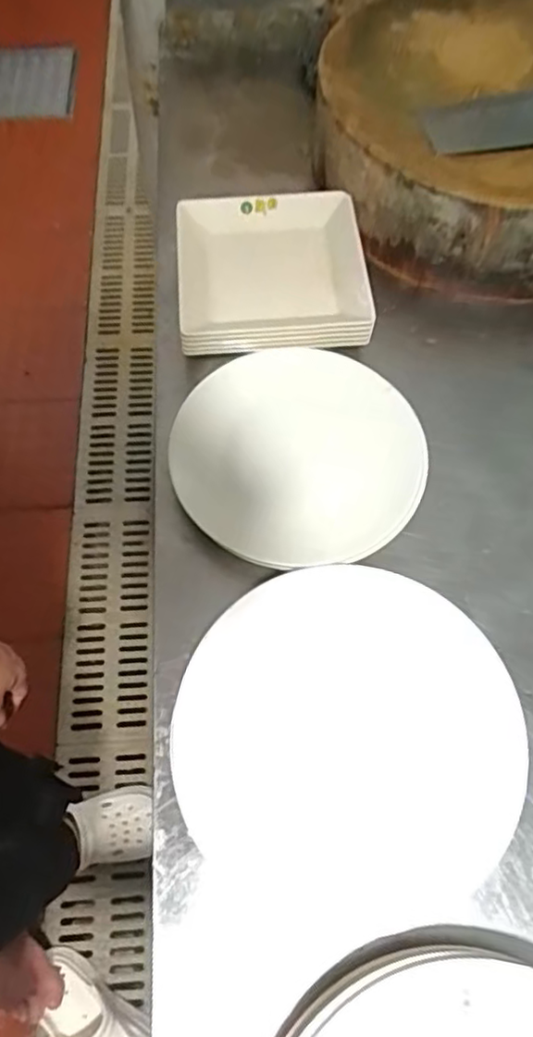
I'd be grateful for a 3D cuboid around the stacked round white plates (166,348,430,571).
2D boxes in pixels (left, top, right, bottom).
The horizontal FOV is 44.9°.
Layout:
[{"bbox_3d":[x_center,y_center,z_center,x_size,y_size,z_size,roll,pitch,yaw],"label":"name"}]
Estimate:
[{"bbox_3d":[0.031,-0.055,0.588,0.213,0.043,0.219,0,65,0],"label":"stacked round white plates"}]

